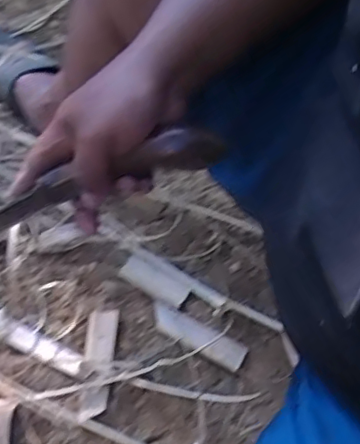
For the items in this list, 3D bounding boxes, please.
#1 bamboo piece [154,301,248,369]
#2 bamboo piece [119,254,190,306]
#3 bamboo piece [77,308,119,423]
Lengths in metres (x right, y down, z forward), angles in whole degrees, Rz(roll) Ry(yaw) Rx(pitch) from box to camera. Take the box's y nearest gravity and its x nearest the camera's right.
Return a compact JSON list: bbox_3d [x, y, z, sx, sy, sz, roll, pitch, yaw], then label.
[{"bbox_3d":[0.024,0.152,0.784,0.138,0.015,0.037,26,67,10],"label":"bamboo piece"},{"bbox_3d":[-0.036,0.082,0.823,0.099,0.005,0.034,29,81,4],"label":"bamboo piece"},{"bbox_3d":[-0.109,0.187,0.769,0.038,0.011,0.147,4,65,0],"label":"bamboo piece"}]

